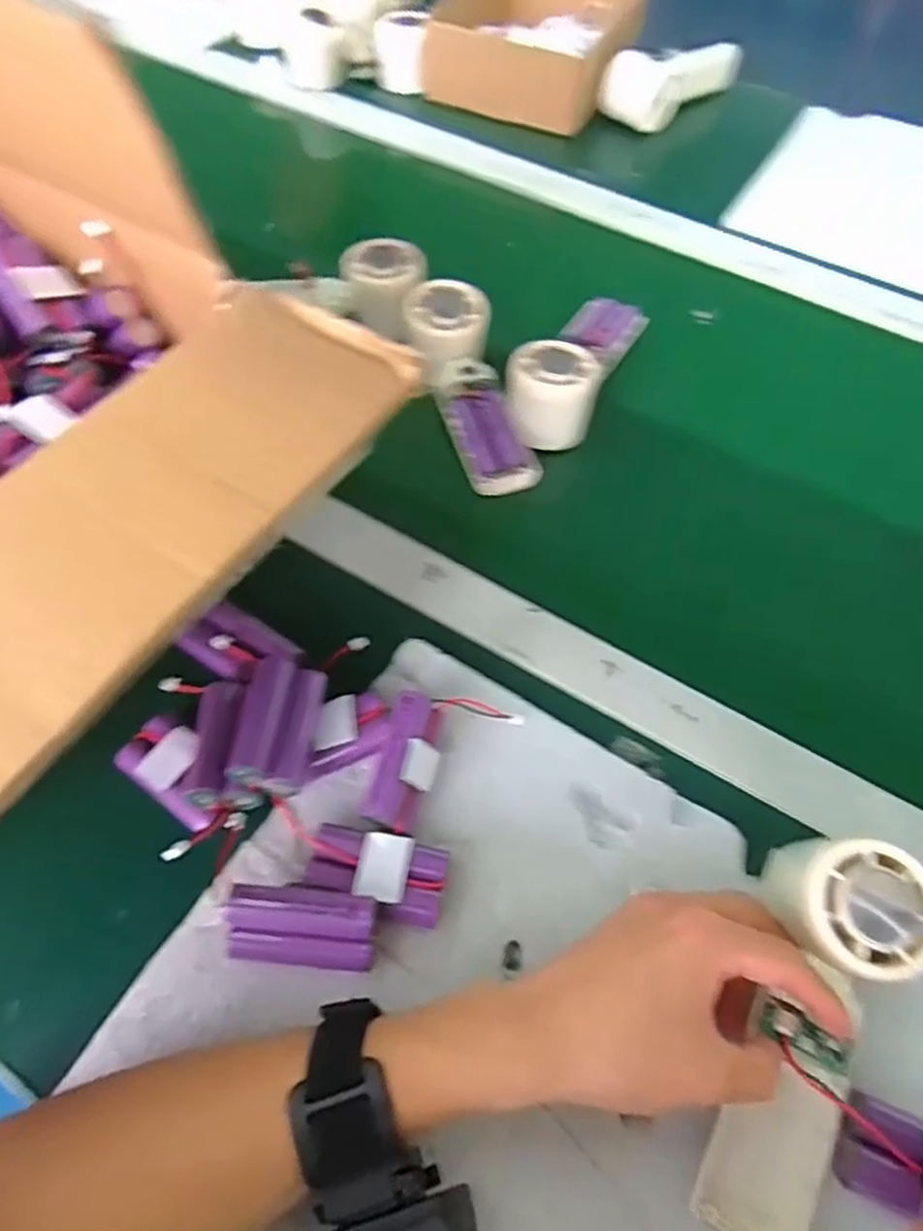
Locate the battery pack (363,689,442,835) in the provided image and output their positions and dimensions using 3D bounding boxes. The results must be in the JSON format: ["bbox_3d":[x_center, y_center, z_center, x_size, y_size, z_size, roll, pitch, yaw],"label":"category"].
[{"bbox_3d":[-0.027,0.075,0.368,0.027,0.034,0.064,12,59,5],"label":"battery pack"}]

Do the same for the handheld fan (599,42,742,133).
[{"bbox_3d":[0.221,-0.562,0.762,0.166,0.049,0.059,-33,65,-19],"label":"handheld fan"}]

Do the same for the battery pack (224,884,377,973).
[{"bbox_3d":[-0.072,0.143,0.332,0.064,0.027,0.029,5,59,1],"label":"battery pack"}]

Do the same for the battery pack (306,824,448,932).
[{"bbox_3d":[-0.040,0.123,0.348,0.064,0.023,0.036,11,59,5],"label":"battery pack"}]

